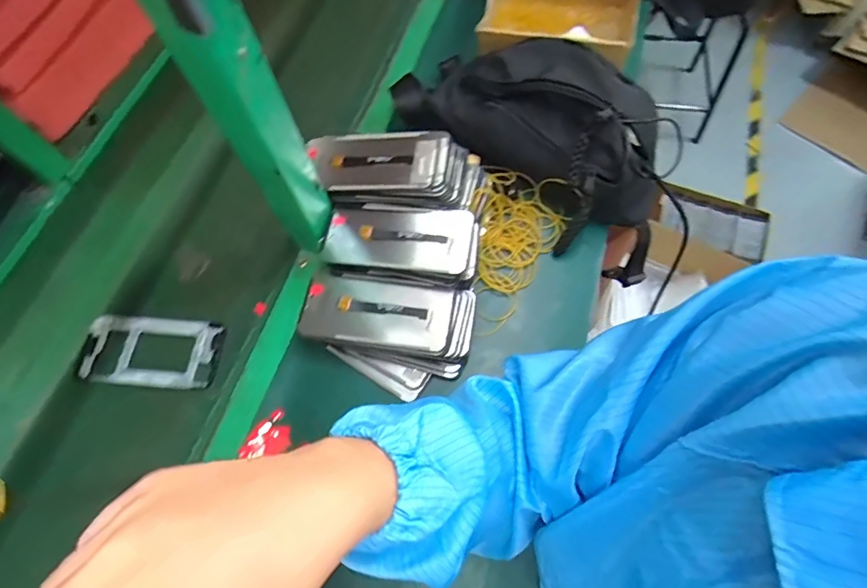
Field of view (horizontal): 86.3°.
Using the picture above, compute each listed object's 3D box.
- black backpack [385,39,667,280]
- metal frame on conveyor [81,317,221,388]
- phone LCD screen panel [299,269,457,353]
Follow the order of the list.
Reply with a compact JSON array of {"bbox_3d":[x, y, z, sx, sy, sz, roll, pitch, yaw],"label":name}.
[{"bbox_3d":[0.134,-0.193,0.560,0.199,0.129,0.377,-40,70,-14],"label":"black backpack"},{"bbox_3d":[-0.318,0.063,0.520,0.156,0.015,0.074,4,66,5],"label":"metal frame on conveyor"},{"bbox_3d":[-0.056,0.019,0.475,0.151,0.005,0.071,10,71,9],"label":"phone LCD screen panel"}]

